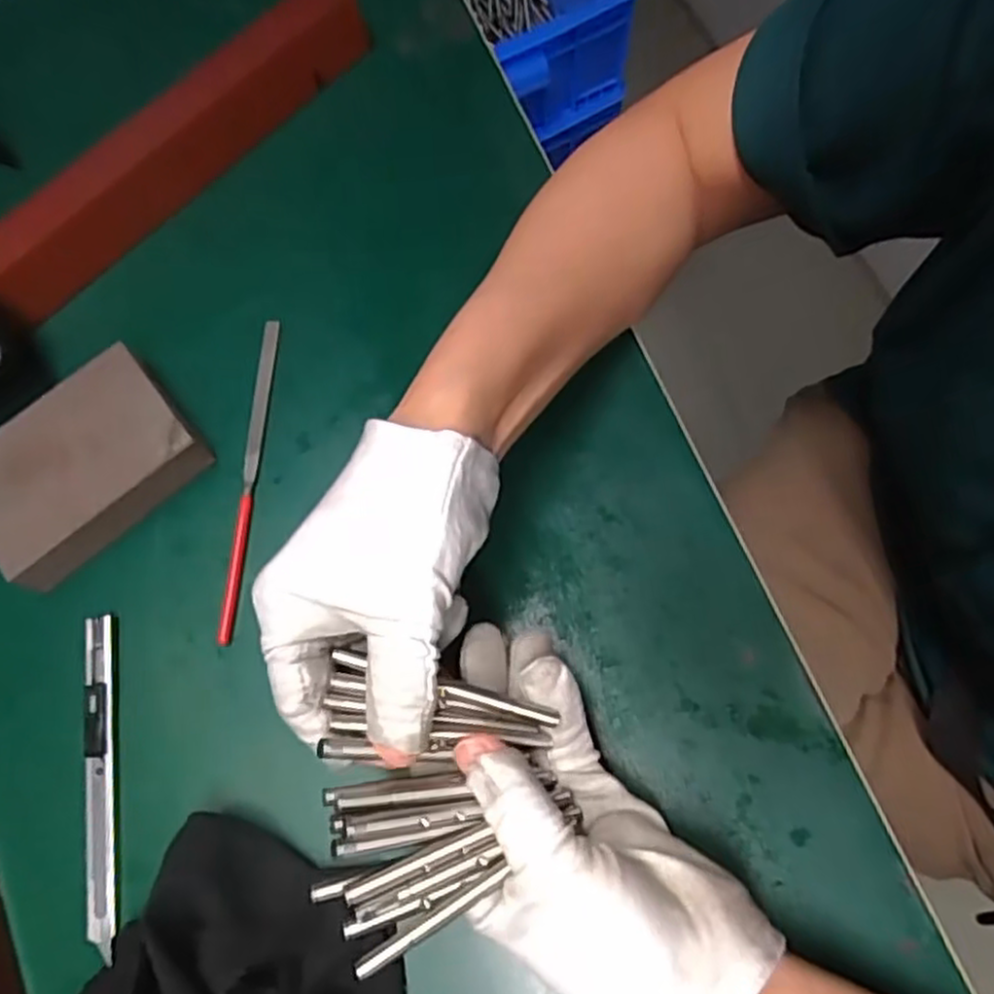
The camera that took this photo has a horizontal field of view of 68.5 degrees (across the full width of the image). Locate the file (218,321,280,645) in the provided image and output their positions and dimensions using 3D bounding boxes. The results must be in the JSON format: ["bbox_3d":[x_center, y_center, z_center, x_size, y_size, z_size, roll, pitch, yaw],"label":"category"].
[{"bbox_3d":[-0.114,-0.011,0.336,0.008,0.007,0.154,2,71,4],"label":"file"}]

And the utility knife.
[{"bbox_3d":[-0.163,0.114,0.300,0.012,0.009,0.130,-9,70,0],"label":"utility knife"}]

